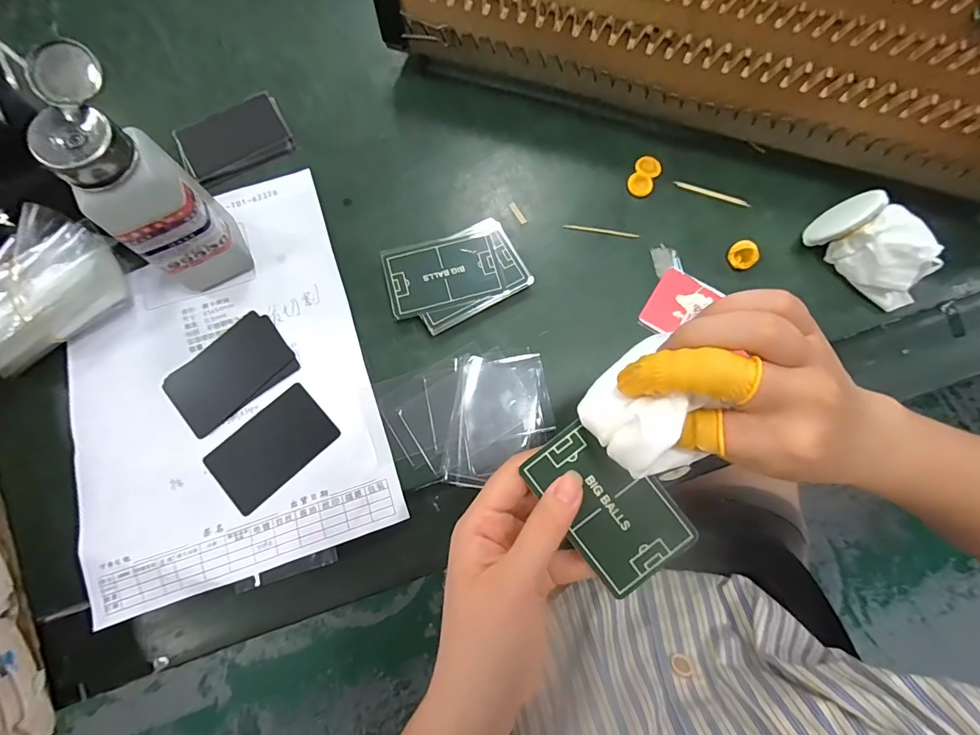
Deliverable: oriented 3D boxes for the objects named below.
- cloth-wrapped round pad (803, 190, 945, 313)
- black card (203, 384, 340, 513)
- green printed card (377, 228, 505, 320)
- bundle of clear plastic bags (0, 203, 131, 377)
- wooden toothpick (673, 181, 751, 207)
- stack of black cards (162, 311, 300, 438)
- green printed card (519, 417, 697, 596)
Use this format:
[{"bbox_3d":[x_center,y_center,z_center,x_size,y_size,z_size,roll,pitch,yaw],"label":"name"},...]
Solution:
[{"bbox_3d":[0.297,-0.091,0.326,0.093,0.045,0.050,40,78,9],"label":"cloth-wrapped round pad"},{"bbox_3d":[-0.153,0.055,0.303,0.081,0.004,0.051,-42,80,-10],"label":"black card"},{"bbox_3d":[-0.036,-0.073,0.329,0.085,0.004,0.057,-15,79,-5],"label":"green printed card"},{"bbox_3d":[-0.333,-0.055,0.311,0.112,0.042,0.078,-42,80,-11],"label":"bundle of clear plastic bags"},{"bbox_3d":[0.188,-0.148,0.364,0.064,0.004,0.006,20,76,4],"label":"wooden toothpick"},{"bbox_3d":[-0.192,0.003,0.317,0.087,0.004,0.057,-38,79,-10],"label":"stack of black cards"},{"bbox_3d":[0.060,0.069,0.218,0.051,0.004,0.084,-39,88,-3],"label":"green printed card"}]

